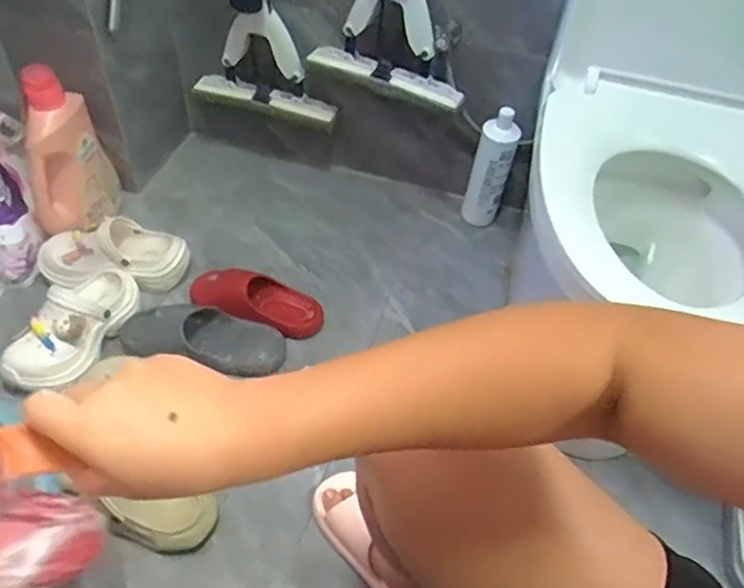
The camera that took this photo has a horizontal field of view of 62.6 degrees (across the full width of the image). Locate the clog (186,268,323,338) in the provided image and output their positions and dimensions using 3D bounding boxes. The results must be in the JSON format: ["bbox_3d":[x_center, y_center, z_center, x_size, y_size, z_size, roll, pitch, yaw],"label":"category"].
[{"bbox_3d":[-0.209,0.010,1.096,0.245,0.064,0.098,9,49,2],"label":"clog"}]

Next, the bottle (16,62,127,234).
[{"bbox_3d":[-0.559,-0.251,1.119,0.091,0.286,0.180,6,49,-1],"label":"bottle"}]

